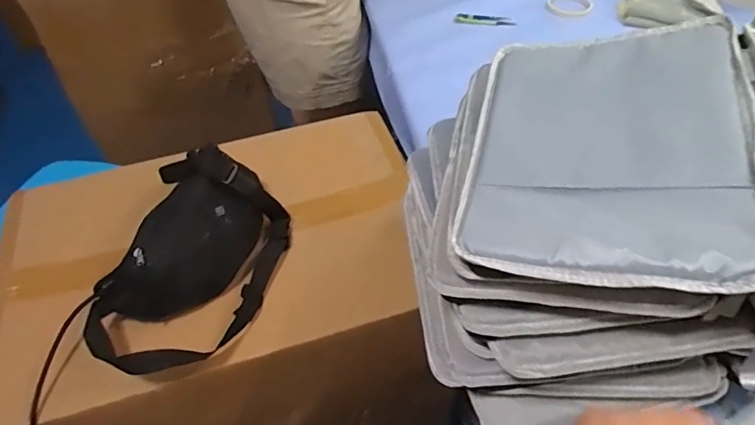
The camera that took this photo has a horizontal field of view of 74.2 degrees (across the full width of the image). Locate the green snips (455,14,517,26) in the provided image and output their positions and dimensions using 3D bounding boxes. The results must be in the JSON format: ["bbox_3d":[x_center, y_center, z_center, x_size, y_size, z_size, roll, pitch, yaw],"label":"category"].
[{"bbox_3d":[0.220,-0.395,1.016,0.119,0.015,0.034,6,48,8],"label":"green snips"}]

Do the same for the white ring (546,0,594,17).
[{"bbox_3d":[0.402,-0.436,1.046,0.094,0.007,0.098,-2,48,2],"label":"white ring"}]

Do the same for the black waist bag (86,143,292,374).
[{"bbox_3d":[-0.224,0.057,0.603,0.168,0.105,0.275,16,51,17],"label":"black waist bag"}]

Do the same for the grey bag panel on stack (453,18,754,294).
[{"bbox_3d":[0.188,-0.064,0.423,0.210,0.010,0.274,1,54,23],"label":"grey bag panel on stack"}]

